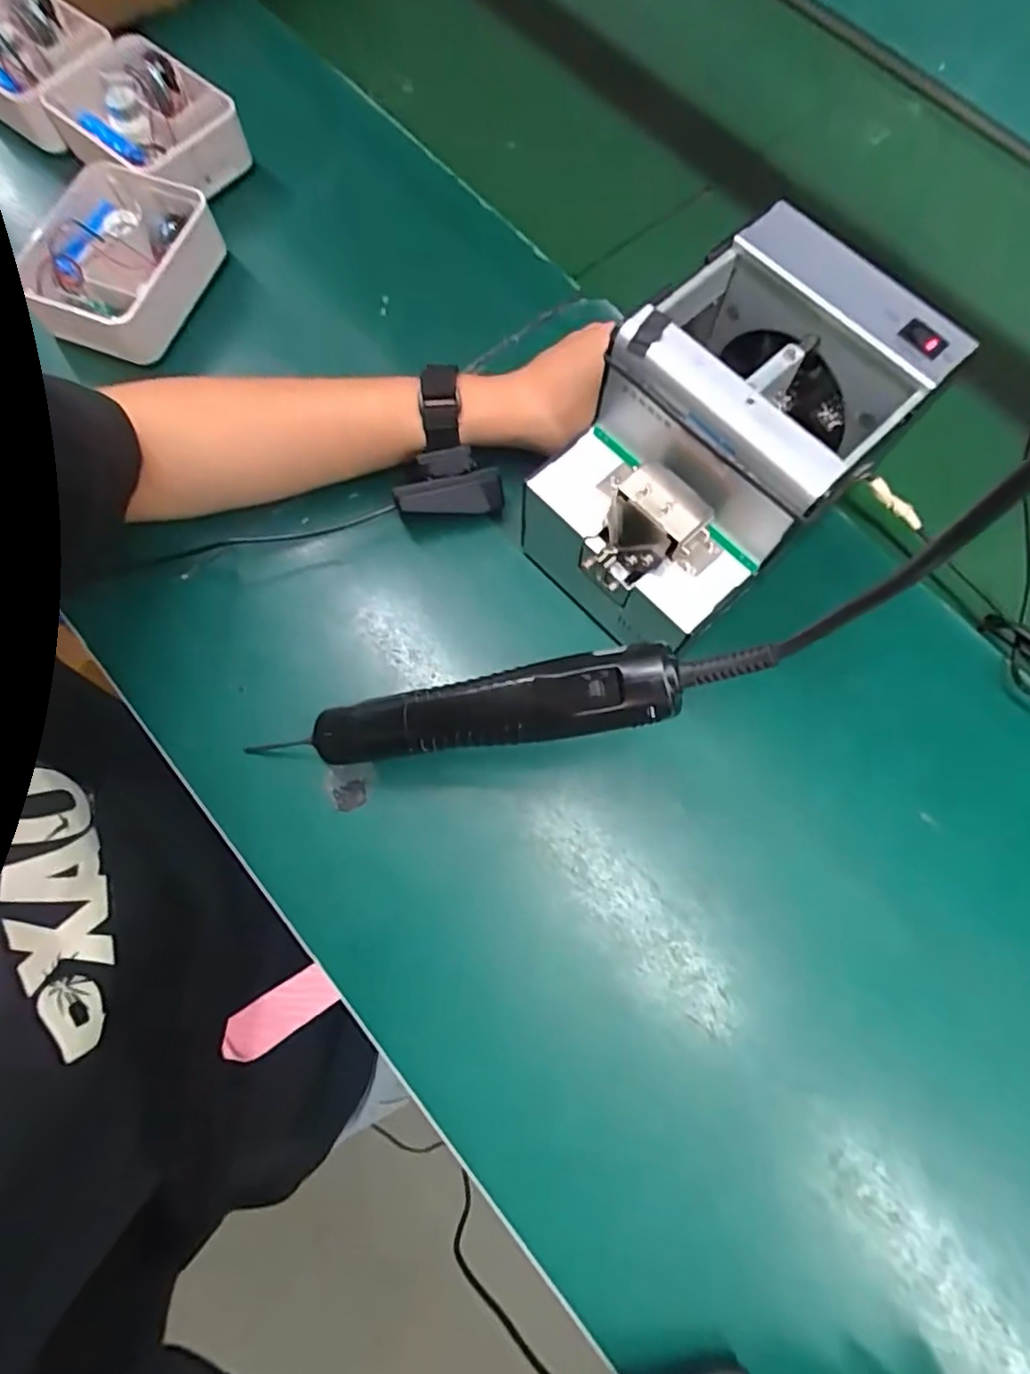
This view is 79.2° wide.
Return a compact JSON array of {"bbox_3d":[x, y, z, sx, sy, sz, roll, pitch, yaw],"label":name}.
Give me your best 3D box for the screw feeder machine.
[{"bbox_3d":[0.108,-0.122,0.348,0.172,0.145,0.122,-42,78,-12],"label":"screw feeder machine"}]

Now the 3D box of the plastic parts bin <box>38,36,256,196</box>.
[{"bbox_3d":[-0.291,-0.440,0.494,0.135,0.052,0.102,43,77,11],"label":"plastic parts bin"}]

